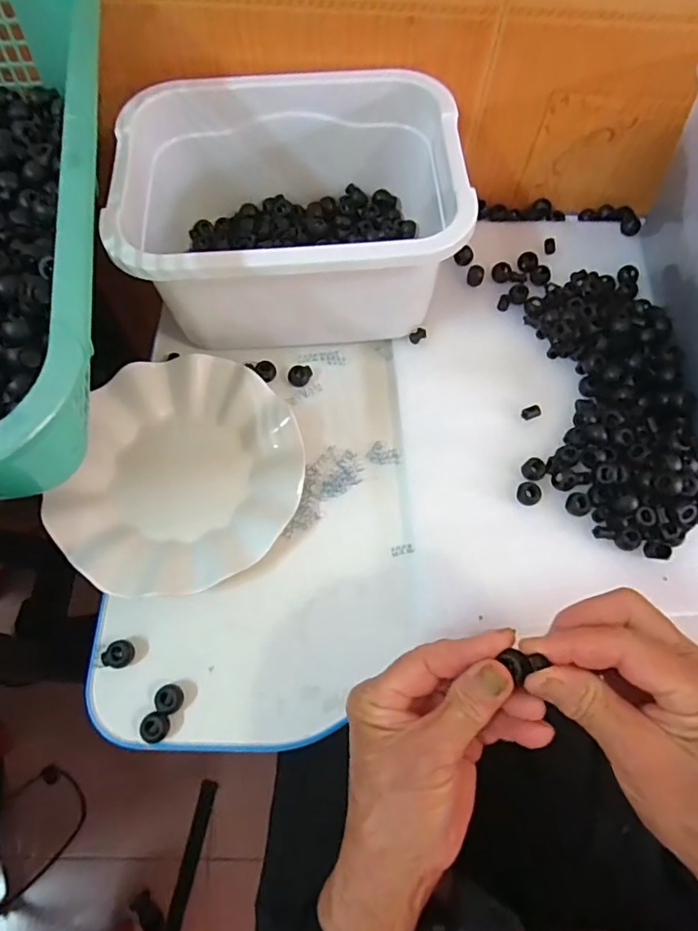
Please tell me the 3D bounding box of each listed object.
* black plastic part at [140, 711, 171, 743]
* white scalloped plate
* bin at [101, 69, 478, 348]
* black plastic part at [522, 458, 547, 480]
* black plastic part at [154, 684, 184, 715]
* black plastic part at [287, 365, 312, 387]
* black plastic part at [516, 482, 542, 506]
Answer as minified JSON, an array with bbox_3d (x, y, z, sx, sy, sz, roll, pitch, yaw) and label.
[{"bbox_3d":[-0.123,0.166,0.341,0.016,0.013,0.018,1,68,-2],"label":"black plastic part"},{"bbox_3d":[-0.120,0.005,0.400,0.164,0.021,0.180,1,68,-2],"label":"white scalloped plate"},{"bbox_3d":[-0.044,-0.193,0.432,0.247,0.120,0.186,-3,68,-4],"label":"bin"},{"bbox_3d":[0.141,0.003,0.409,0.017,0.004,0.017,1,68,-2],"label":"black plastic part"},{"bbox_3d":[-0.115,0.151,0.347,0.017,0.014,0.017,1,68,-2],"label":"black plastic part"},{"bbox_3d":[-0.041,-0.075,0.446,0.017,0.009,0.018,1,68,-2],"label":"black plastic part"},{"bbox_3d":[0.134,0.021,0.402,0.016,0.007,0.018,-13,69,-7],"label":"black plastic part"}]

